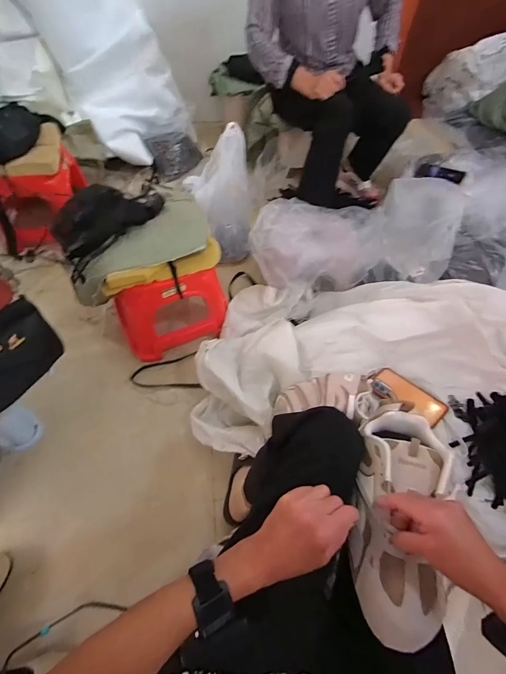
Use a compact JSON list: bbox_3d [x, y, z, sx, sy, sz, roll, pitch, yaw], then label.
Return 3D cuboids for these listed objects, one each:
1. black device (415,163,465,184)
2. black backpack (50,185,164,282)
[{"bbox_3d":[0.698,-0.615,1.270,0.054,0.034,0.180,-32,47,-21],"label":"black device"},{"bbox_3d":[-0.362,-0.293,0.844,0.101,0.133,0.295,34,62,19],"label":"black backpack"}]

